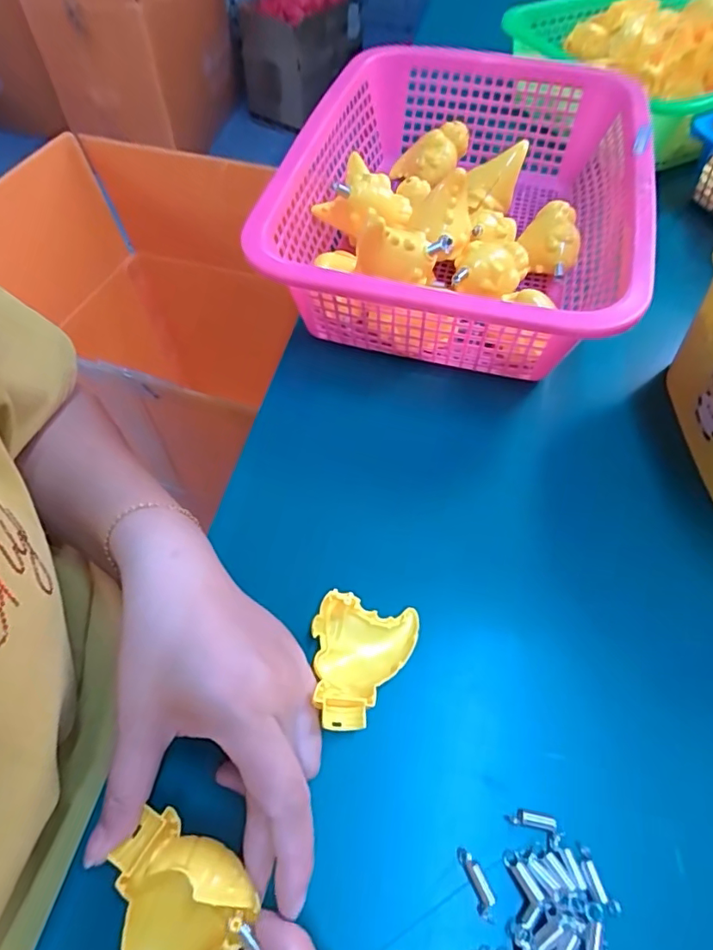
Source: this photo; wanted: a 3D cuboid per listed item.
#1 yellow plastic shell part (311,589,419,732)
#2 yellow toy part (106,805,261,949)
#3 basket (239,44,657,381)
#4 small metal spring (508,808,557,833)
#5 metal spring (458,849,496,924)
[{"bbox_3d":[0.004,0.099,0.275,0.054,0.021,0.066,5,58,4],"label":"yellow plastic shell part"},{"bbox_3d":[-0.079,0.181,0.212,0.062,0.033,0.061,27,62,16],"label":"yellow toy part"},{"bbox_3d":[0.091,-0.222,0.431,0.252,0.090,0.355,12,59,8],"label":"basket"},{"bbox_3d":[0.084,0.164,0.247,0.020,0.004,0.006,11,59,7],"label":"small metal spring"},{"bbox_3d":[0.055,0.185,0.234,0.008,0.008,0.028,-19,60,-11],"label":"metal spring"}]

